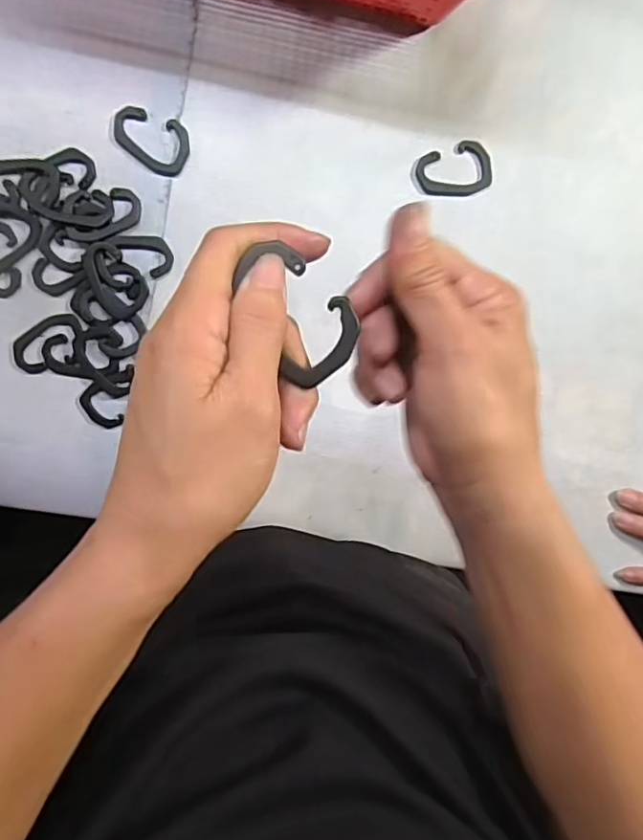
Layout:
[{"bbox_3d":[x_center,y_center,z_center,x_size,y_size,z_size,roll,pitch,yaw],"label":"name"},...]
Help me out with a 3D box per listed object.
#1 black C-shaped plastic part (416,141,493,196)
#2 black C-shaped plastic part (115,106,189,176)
[{"bbox_3d":[0.095,-0.178,0.413,0.053,0.006,0.035,-11,100,-1],"label":"black C-shaped plastic part"},{"bbox_3d":[-0.117,-0.191,0.397,0.051,0.004,0.036,16,98,-5],"label":"black C-shaped plastic part"}]

